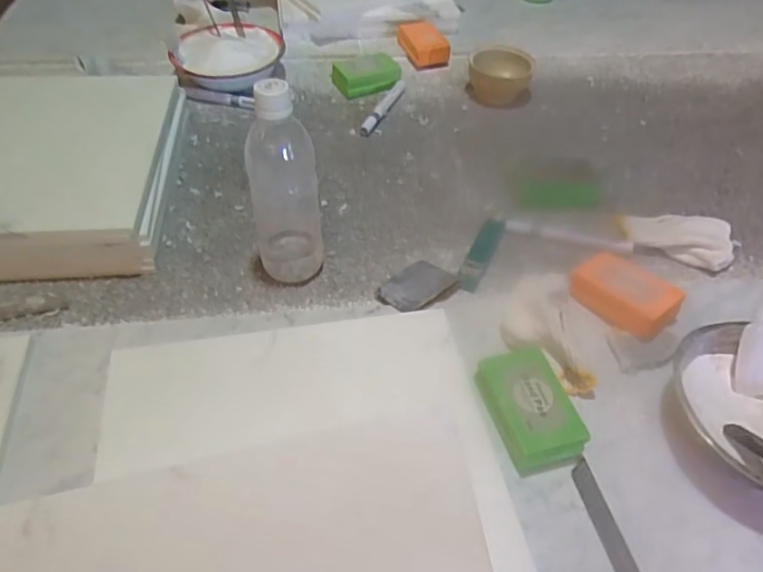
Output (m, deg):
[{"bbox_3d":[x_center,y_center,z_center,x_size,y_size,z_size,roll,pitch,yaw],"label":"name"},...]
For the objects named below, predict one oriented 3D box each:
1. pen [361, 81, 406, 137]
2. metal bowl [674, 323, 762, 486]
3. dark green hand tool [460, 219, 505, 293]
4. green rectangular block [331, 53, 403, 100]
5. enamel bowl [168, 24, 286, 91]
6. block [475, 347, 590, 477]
[{"bbox_3d":[0.002,-0.261,0.830,0.018,0.012,0.143,18,50,14],"label":"pen"},{"bbox_3d":[0.318,0.099,0.483,0.163,0.055,0.138,-15,50,-15],"label":"metal bowl"},{"bbox_3d":[0.111,-0.037,0.632,0.026,0.005,0.121,19,50,15],"label":"dark green hand tool"},{"bbox_3d":[-0.024,-0.323,0.871,0.095,0.029,0.065,-19,51,-18],"label":"green rectangular block"},{"bbox_3d":[-0.223,-0.345,0.863,0.132,0.061,0.142,1,48,-1],"label":"enamel bowl"},{"bbox_3d":[0.124,0.105,0.478,0.066,0.037,0.097,-13,49,-13],"label":"block"}]

